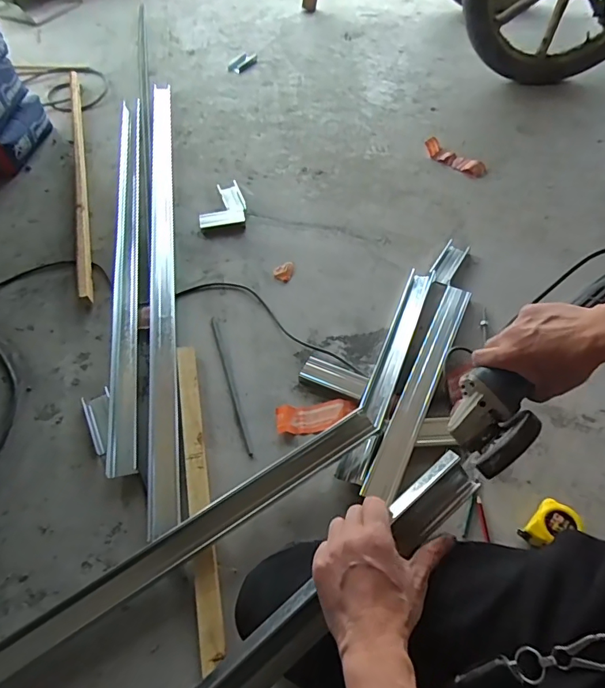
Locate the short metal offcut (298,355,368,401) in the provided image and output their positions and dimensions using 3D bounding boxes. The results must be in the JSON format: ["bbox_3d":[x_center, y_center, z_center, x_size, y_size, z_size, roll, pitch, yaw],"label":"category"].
[{"bbox_3d":[0.059,0.062,0.853,0.122,0.020,0.055,20,59,15],"label":"short metal offcut"}]

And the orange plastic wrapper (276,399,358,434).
[{"bbox_3d":[0.024,0.128,0.814,0.139,0.018,0.054,-6,56,-2],"label":"orange plastic wrapper"}]

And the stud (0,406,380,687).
[{"bbox_3d":[-0.282,0.350,0.651,0.933,0.047,0.070,-29,60,-16],"label":"stud"}]

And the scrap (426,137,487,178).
[{"bbox_3d":[0.406,-0.495,1.233,0.180,0.029,0.066,34,64,22],"label":"scrap"}]

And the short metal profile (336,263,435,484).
[{"bbox_3d":[0.165,0.033,0.867,0.048,0.030,0.482,18,59,13],"label":"short metal profile"}]

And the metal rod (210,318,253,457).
[{"bbox_3d":[-0.139,0.074,0.865,0.011,0.012,0.301,-17,58,-9],"label":"metal rod"}]

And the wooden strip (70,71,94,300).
[{"bbox_3d":[-0.600,-0.482,1.241,0.031,0.020,0.985,-15,57,-8],"label":"wooden strip"}]

